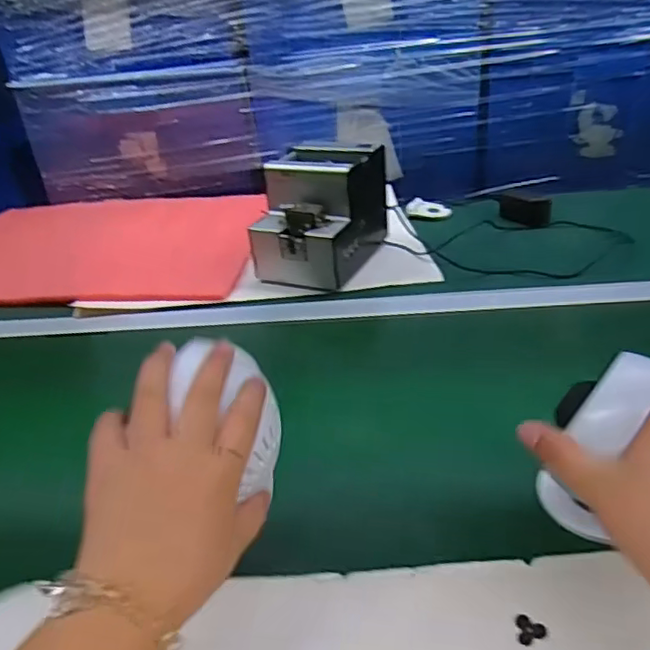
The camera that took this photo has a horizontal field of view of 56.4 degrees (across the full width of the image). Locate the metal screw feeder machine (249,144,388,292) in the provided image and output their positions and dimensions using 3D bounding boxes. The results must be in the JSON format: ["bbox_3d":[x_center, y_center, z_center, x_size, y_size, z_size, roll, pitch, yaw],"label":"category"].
[{"bbox_3d":[-0.004,-0.155,0.825,0.130,0.143,0.175,9,28,22],"label":"metal screw feeder machine"}]

